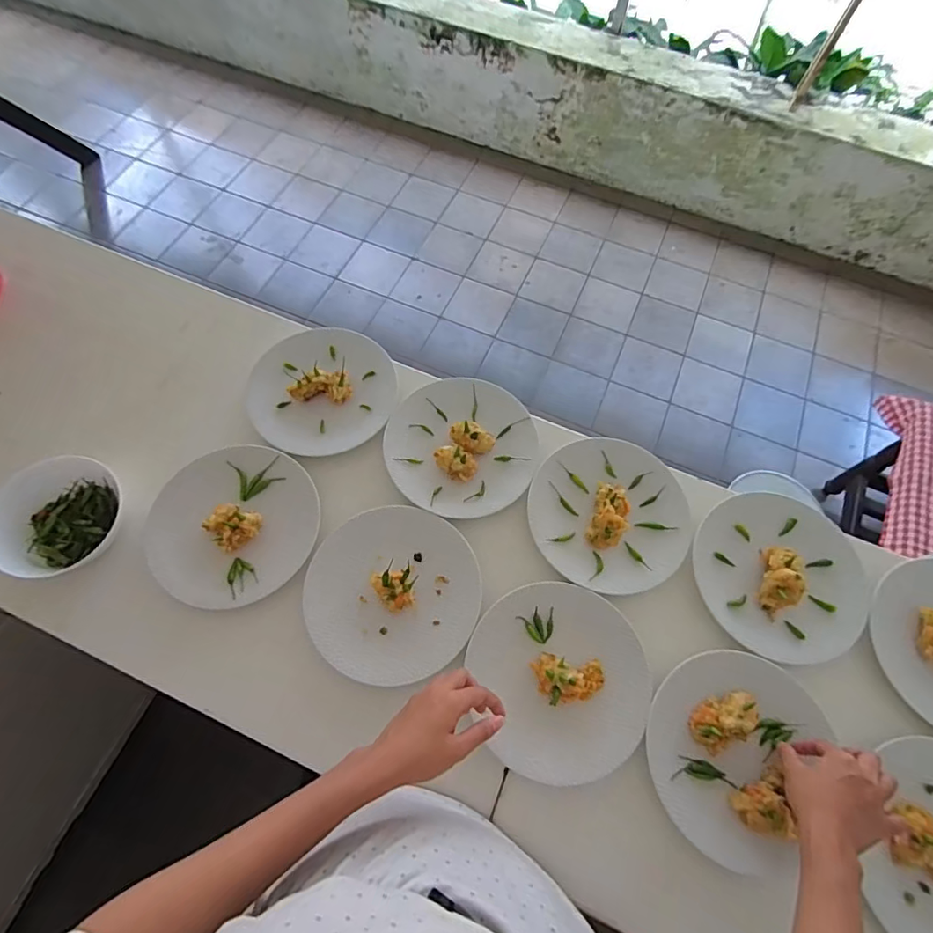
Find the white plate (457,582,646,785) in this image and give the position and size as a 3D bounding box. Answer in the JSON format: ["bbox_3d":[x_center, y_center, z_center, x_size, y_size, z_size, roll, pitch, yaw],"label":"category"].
[{"bbox_3d":[0.099,0.236,0.564,0.192,0.036,0.195,1,66,-2],"label":"white plate"}]

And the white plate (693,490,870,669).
[{"bbox_3d":[0.379,0.126,0.606,0.195,0.032,0.195,1,66,-2],"label":"white plate"}]

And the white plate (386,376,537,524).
[{"bbox_3d":[-0.007,-0.034,0.667,0.191,0.022,0.203,-31,71,-15],"label":"white plate"}]

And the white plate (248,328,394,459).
[{"bbox_3d":[-0.196,-0.110,0.693,0.188,0.026,0.199,1,66,-2],"label":"white plate"}]

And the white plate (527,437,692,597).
[{"bbox_3d":[0.179,0.058,0.632,0.194,0.024,0.189,1,66,-2],"label":"white plate"}]

